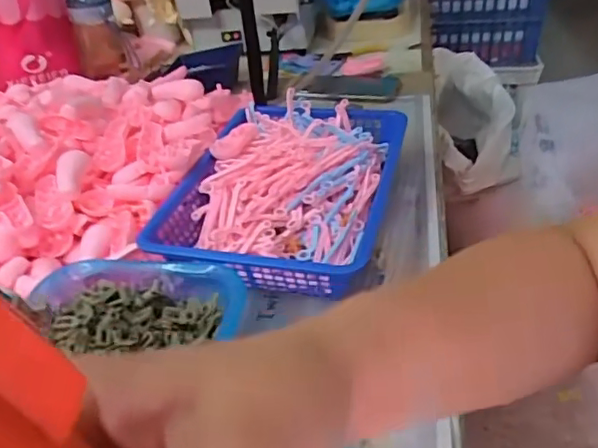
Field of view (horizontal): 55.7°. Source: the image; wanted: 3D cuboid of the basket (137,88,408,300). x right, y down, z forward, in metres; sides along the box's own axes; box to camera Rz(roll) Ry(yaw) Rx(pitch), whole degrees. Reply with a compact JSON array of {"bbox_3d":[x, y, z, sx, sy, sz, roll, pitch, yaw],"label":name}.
[{"bbox_3d":[-0.013,-0.035,0.591,0.209,0.064,0.283,6,38,16],"label":"basket"}]

